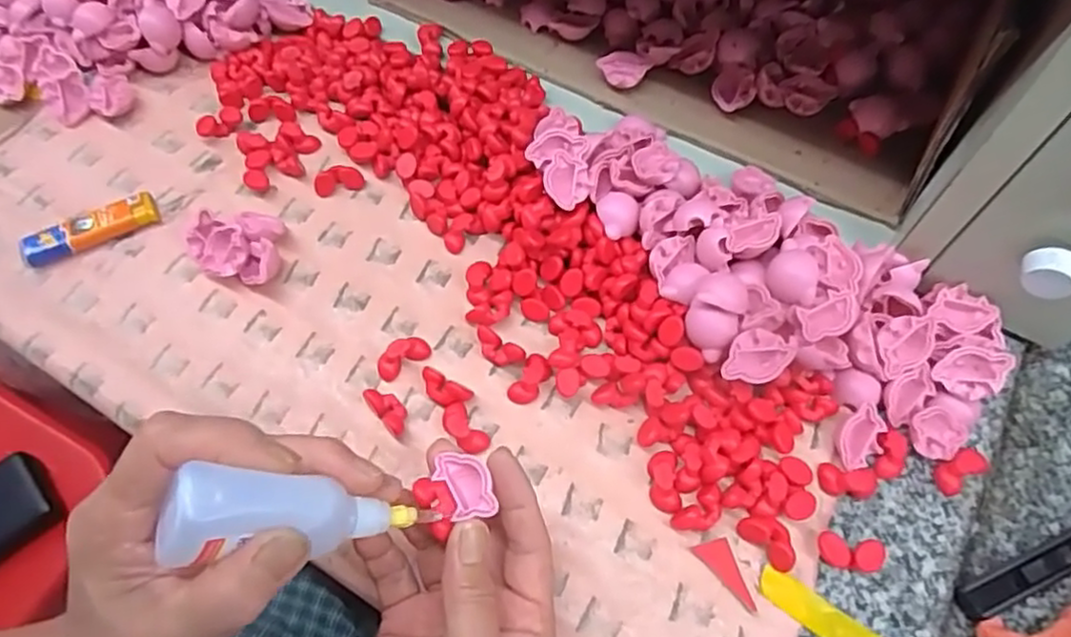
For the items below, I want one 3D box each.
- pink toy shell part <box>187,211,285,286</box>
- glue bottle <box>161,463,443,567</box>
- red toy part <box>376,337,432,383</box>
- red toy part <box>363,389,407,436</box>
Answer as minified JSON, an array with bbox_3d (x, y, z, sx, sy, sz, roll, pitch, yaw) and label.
[{"bbox_3d":[-0.181,-0.047,0.411,0.056,0.029,0.046,12,62,6],"label":"pink toy shell part"},{"bbox_3d":[-0.084,0.075,0.256,0.026,0.101,0.025,-28,59,37],"label":"glue bottle"},{"bbox_3d":[-0.076,0.022,0.390,0.032,0.013,0.015,-33,66,-17],"label":"red toy part"},{"bbox_3d":[-0.081,0.051,0.376,0.014,0.015,0.027,-38,68,-19],"label":"red toy part"}]

